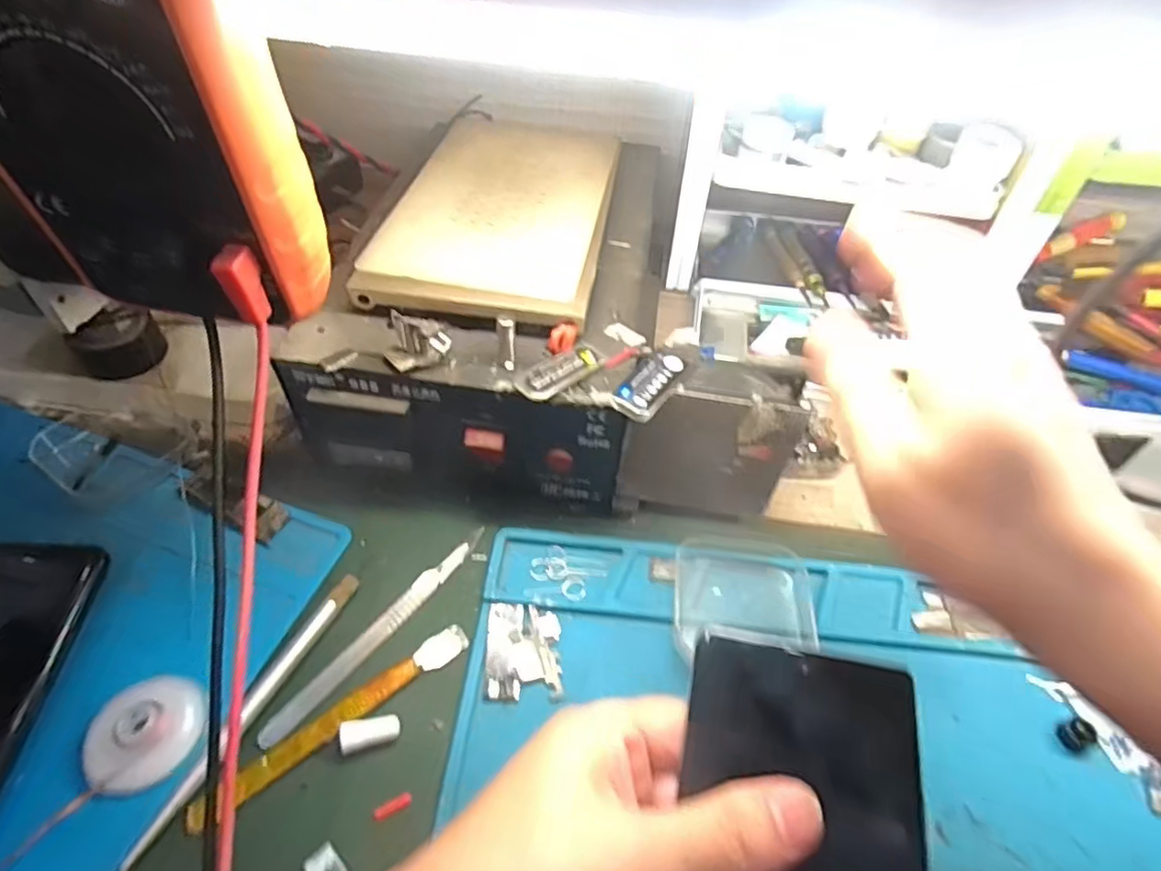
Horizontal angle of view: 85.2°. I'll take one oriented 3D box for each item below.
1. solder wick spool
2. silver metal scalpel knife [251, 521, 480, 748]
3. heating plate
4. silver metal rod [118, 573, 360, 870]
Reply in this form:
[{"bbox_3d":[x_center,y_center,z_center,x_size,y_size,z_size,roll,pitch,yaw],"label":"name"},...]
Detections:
[{"bbox_3d":[-0.174,0.117,0.250,0.038,0.006,0.042,19,51,14],"label":"solder wick spool"},{"bbox_3d":[-0.091,0.088,0.292,0.011,0.004,0.128,31,52,19],"label":"silver metal scalpel knife"},{"bbox_3d":[-0.041,-0.127,0.349,0.110,0.017,0.184,7,52,4],"label":"heating plate"},{"bbox_3d":[-0.136,0.110,0.263,0.009,0.009,0.126,20,51,15],"label":"silver metal rod"}]

